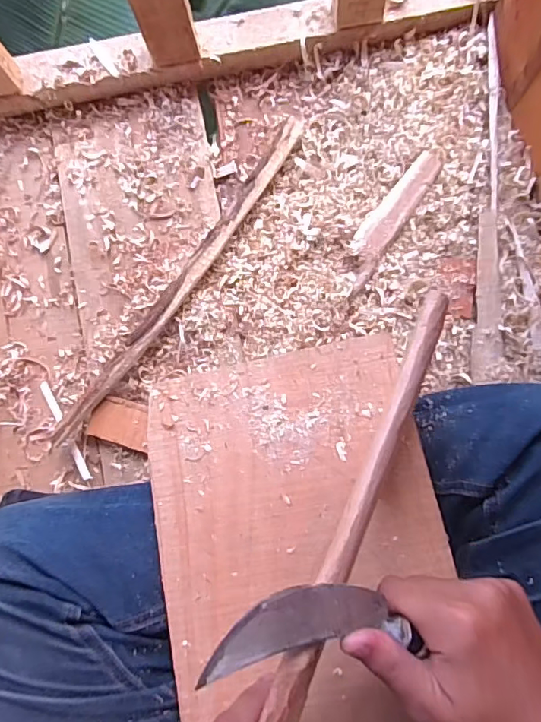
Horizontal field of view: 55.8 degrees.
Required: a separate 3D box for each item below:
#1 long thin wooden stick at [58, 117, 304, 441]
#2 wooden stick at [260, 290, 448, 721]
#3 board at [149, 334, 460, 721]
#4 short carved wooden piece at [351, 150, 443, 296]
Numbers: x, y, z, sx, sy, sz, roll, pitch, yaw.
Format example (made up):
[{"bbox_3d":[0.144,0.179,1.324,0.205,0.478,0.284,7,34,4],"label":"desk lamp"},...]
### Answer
[{"bbox_3d":[-0.097,-0.087,0.560,0.025,0.027,0.430,36,88,8],"label":"long thin wooden stick"},{"bbox_3d":[0.038,0.083,0.248,0.014,0.012,0.258,22,78,7],"label":"wooden stick"},{"bbox_3d":[0.025,0.145,0.356,0.197,0.006,0.304,-11,74,2],"label":"board"},{"bbox_3d":[0.129,-0.155,0.552,0.036,0.012,0.172,34,87,8],"label":"short carved wooden piece"}]

